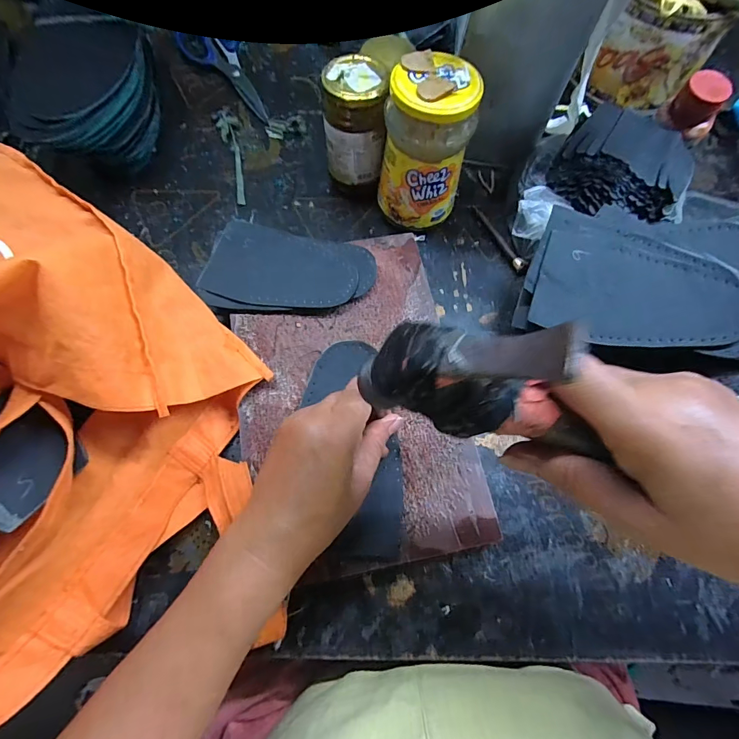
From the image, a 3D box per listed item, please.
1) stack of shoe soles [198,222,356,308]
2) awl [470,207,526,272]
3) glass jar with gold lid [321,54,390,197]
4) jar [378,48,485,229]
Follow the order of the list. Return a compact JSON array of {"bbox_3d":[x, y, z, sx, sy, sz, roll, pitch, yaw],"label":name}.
[{"bbox_3d":[-0.079,-0.091,0.376,0.134,0.004,0.078,15,72,5],"label":"stack of shoe soles"},{"bbox_3d":[0.134,-0.139,0.428,0.008,0.009,0.094,-21,71,-11],"label":"awl"},{"bbox_3d":[-0.016,-0.227,0.399,0.055,0.115,0.057,-6,68,-5],"label":"glass jar with gold lid"},{"bbox_3d":[0.051,-0.198,0.381,0.076,0.134,0.073,13,68,3],"label":"jar"}]

